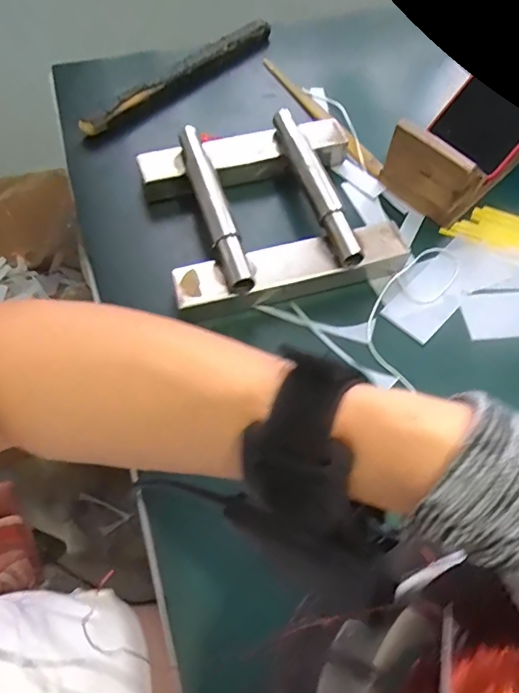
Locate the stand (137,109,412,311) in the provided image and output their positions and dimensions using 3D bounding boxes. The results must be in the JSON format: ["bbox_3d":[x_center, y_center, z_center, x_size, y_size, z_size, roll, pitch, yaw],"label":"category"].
[{"bbox_3d":[0.008,-0.125,0.433,0.193,0.044,0.177,-14,62,-10],"label":"stand"}]

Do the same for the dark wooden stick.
[{"bbox_3d":[-0.084,-0.299,0.537,0.014,0.021,0.264,41,66,18],"label":"dark wooden stick"}]

